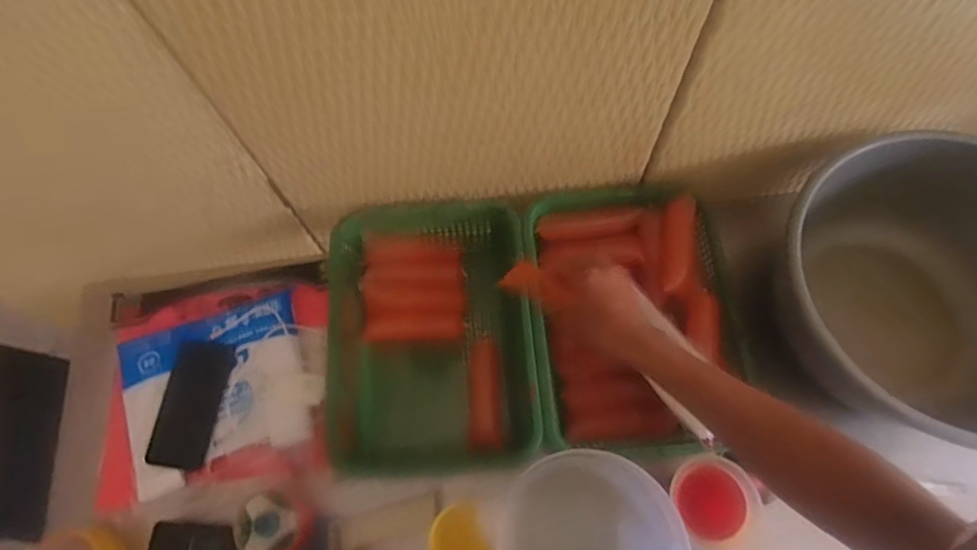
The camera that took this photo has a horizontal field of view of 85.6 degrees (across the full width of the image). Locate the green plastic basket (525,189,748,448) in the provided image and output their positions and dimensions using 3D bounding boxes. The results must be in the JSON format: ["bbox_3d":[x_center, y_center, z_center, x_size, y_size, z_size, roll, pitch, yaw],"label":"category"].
[{"bbox_3d":[0.184,0.055,0.733,0.266,0.115,0.352,-6,70,1],"label":"green plastic basket"}]

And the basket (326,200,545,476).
[{"bbox_3d":[-0.076,0.069,0.723,0.266,0.094,0.341,-5,70,1],"label":"basket"}]

